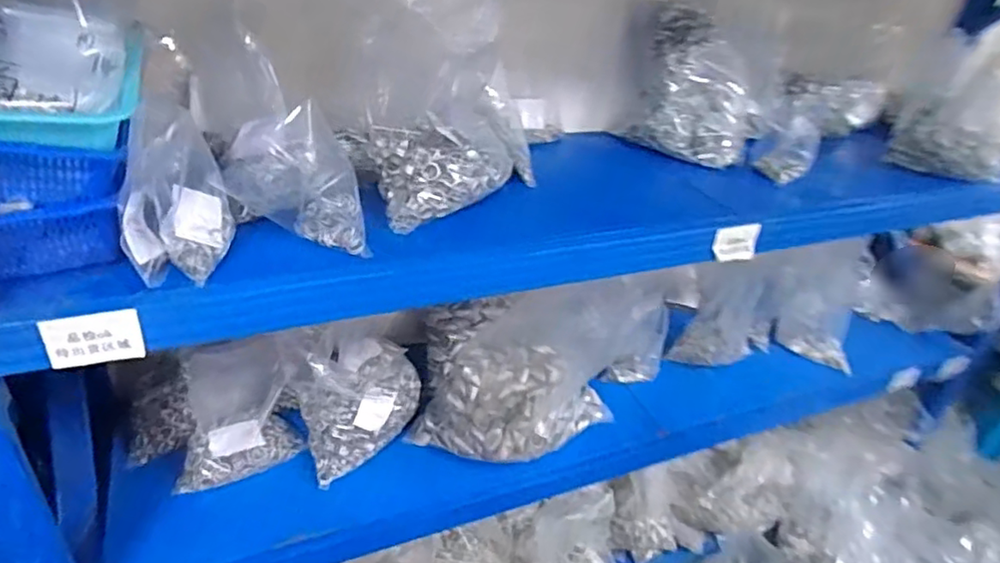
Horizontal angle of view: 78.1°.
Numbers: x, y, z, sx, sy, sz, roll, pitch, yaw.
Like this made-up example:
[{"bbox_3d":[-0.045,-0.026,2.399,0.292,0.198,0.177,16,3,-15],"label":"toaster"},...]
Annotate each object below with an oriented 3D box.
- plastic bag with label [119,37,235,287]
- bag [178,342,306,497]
[{"bbox_3d":[-0.328,-0.113,0.613,0.095,0.202,0.093,-9,37,-24],"label":"plastic bag with label"},{"bbox_3d":[-0.408,0.208,0.952,0.183,0.194,0.103,-9,37,-24],"label":"bag"}]

